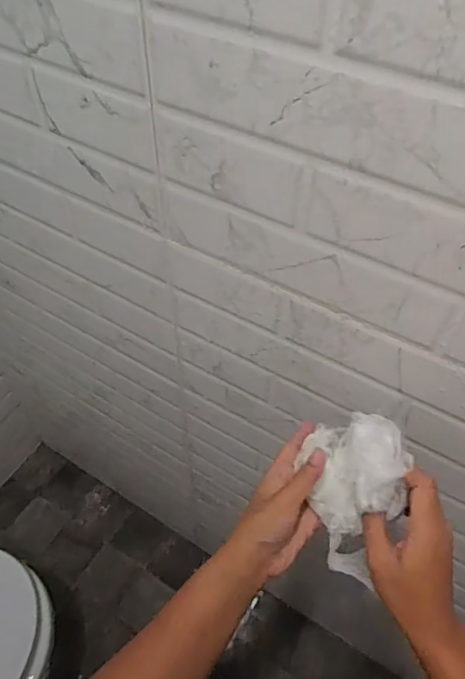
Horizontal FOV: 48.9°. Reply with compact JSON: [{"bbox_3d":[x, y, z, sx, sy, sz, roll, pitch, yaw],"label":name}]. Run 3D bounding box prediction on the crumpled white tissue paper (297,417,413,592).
[{"bbox_3d":[0.115,0.133,0.465,0.074,0.079,0.130,-10,53,-9],"label":"crumpled white tissue paper"}]

